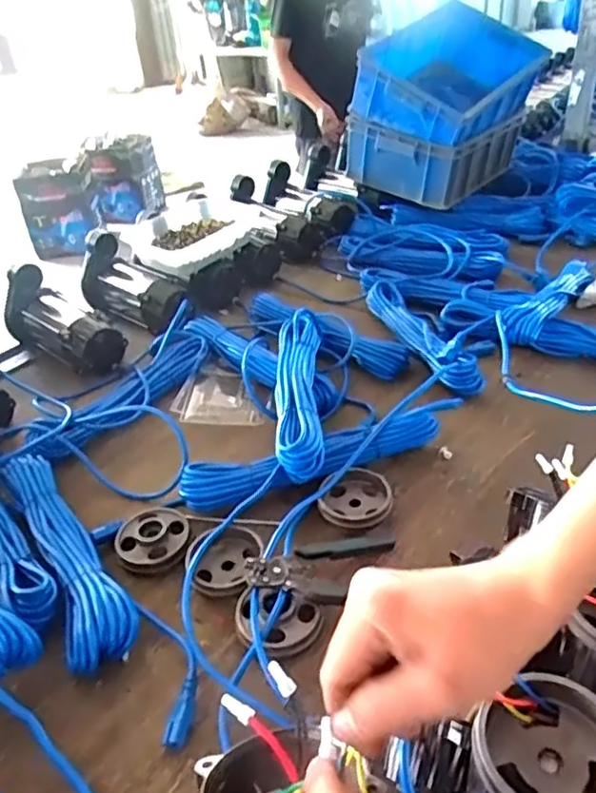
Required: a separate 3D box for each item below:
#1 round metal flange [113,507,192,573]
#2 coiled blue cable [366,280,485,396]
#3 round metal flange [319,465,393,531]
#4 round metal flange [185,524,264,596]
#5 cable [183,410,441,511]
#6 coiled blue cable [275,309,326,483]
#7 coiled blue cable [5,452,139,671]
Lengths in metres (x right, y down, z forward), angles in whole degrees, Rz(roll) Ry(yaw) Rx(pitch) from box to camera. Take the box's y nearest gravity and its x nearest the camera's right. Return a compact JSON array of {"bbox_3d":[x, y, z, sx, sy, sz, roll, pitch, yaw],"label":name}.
[{"bbox_3d":[-0.174,0.170,0.751,0.088,0.019,0.093,-4,36,3],"label":"round metal flange"},{"bbox_3d":[0.203,-0.118,1.053,0.066,0.046,0.345,-13,37,-10],"label":"coiled blue cable"},{"bbox_3d":[0.072,0.125,0.775,0.086,0.021,0.094,-4,36,3],"label":"round metal flange"},{"bbox_3d":[-0.085,0.186,0.714,0.078,0.030,0.094,7,38,17],"label":"round metal flange"},{"bbox_3d":[0.026,0.090,0.816,0.353,0.054,0.076,-14,37,-11],"label":"cable"},{"bbox_3d":[0.002,-0.027,0.897,0.066,0.039,0.361,-4,36,2],"label":"coiled blue cable"},{"bbox_3d":[-0.277,0.170,0.738,0.073,0.040,0.341,-24,40,-23],"label":"coiled blue cable"}]

